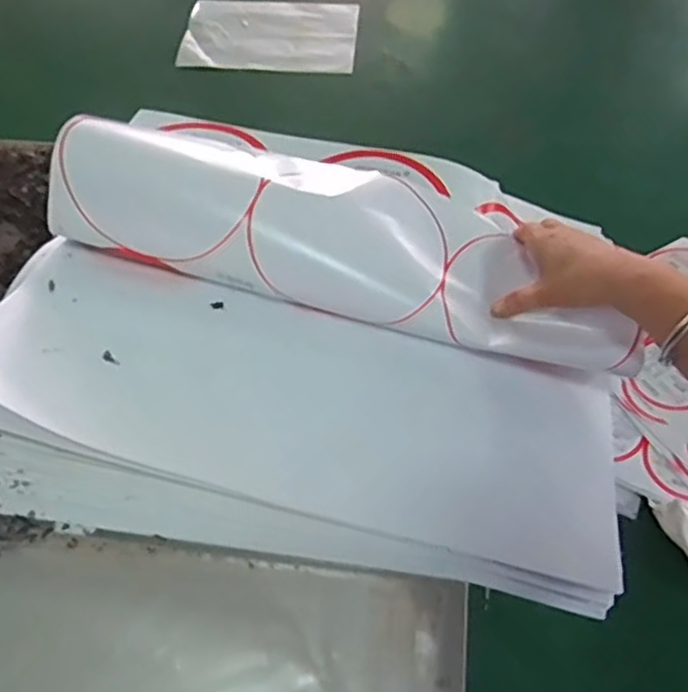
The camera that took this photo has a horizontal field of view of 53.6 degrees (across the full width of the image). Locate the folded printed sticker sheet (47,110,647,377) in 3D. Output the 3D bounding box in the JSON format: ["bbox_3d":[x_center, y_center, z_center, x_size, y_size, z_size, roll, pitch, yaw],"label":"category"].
[{"bbox_3d":[0.014,-0.100,0.556,0.454,0.082,0.169,17,65,4],"label":"folded printed sticker sheet"}]

